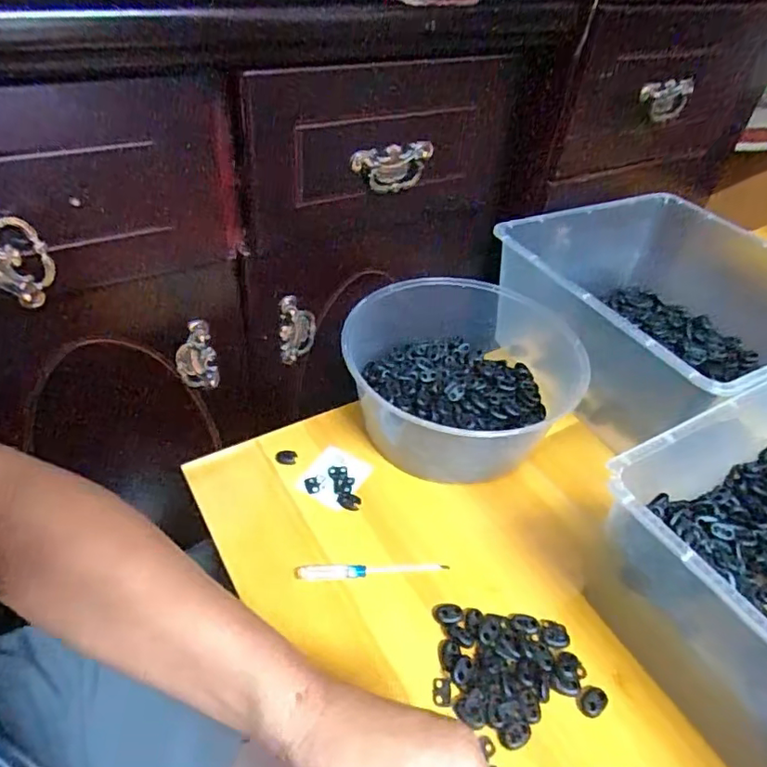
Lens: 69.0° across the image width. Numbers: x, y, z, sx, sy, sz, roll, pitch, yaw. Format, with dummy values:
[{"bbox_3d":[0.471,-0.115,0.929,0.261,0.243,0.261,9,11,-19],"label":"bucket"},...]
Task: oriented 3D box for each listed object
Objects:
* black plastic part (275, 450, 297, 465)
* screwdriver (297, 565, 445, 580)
[{"bbox_3d":[-0.093,0.071,0.533,0.020,0.004,0.015,9,42,1],"label":"black plastic part"},{"bbox_3d":[-0.008,0.149,0.449,0.122,0.006,0.011,-1,43,-10],"label":"screwdriver"}]

